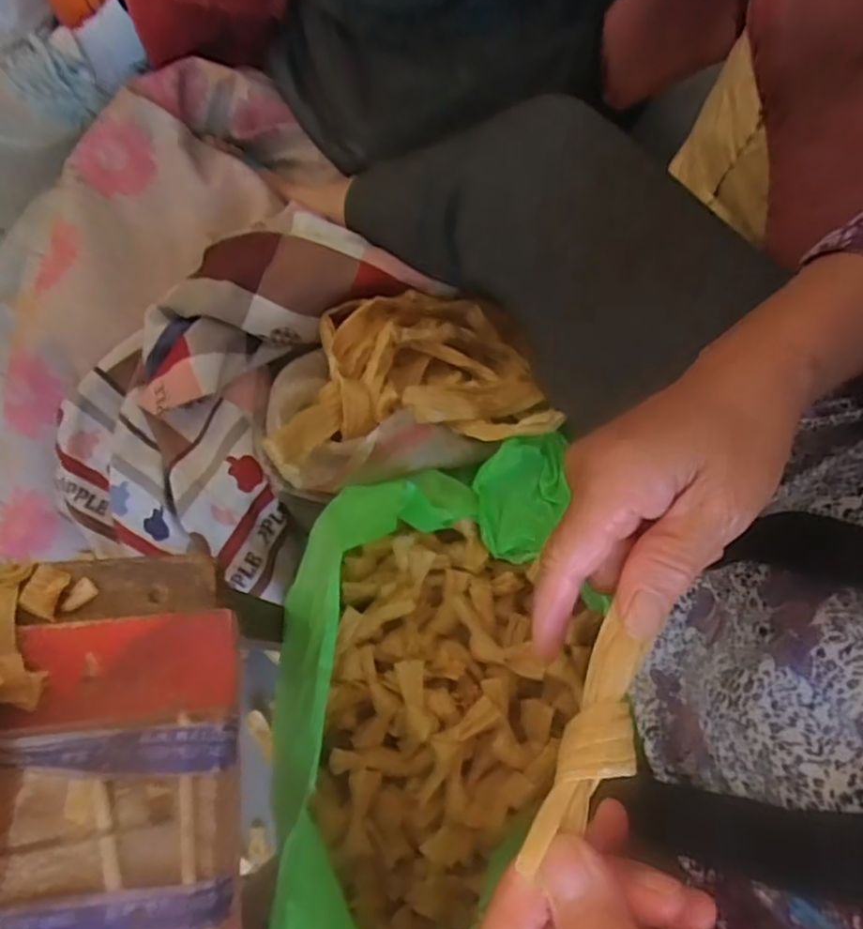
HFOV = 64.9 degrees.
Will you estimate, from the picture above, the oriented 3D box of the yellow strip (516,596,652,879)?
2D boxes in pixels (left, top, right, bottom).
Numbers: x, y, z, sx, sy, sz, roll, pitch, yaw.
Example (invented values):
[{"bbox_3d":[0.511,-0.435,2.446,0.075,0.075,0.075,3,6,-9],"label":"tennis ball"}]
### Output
[{"bbox_3d":[0.056,0.092,0.228,0.023,0.009,0.087,25,63,9],"label":"yellow strip"}]

